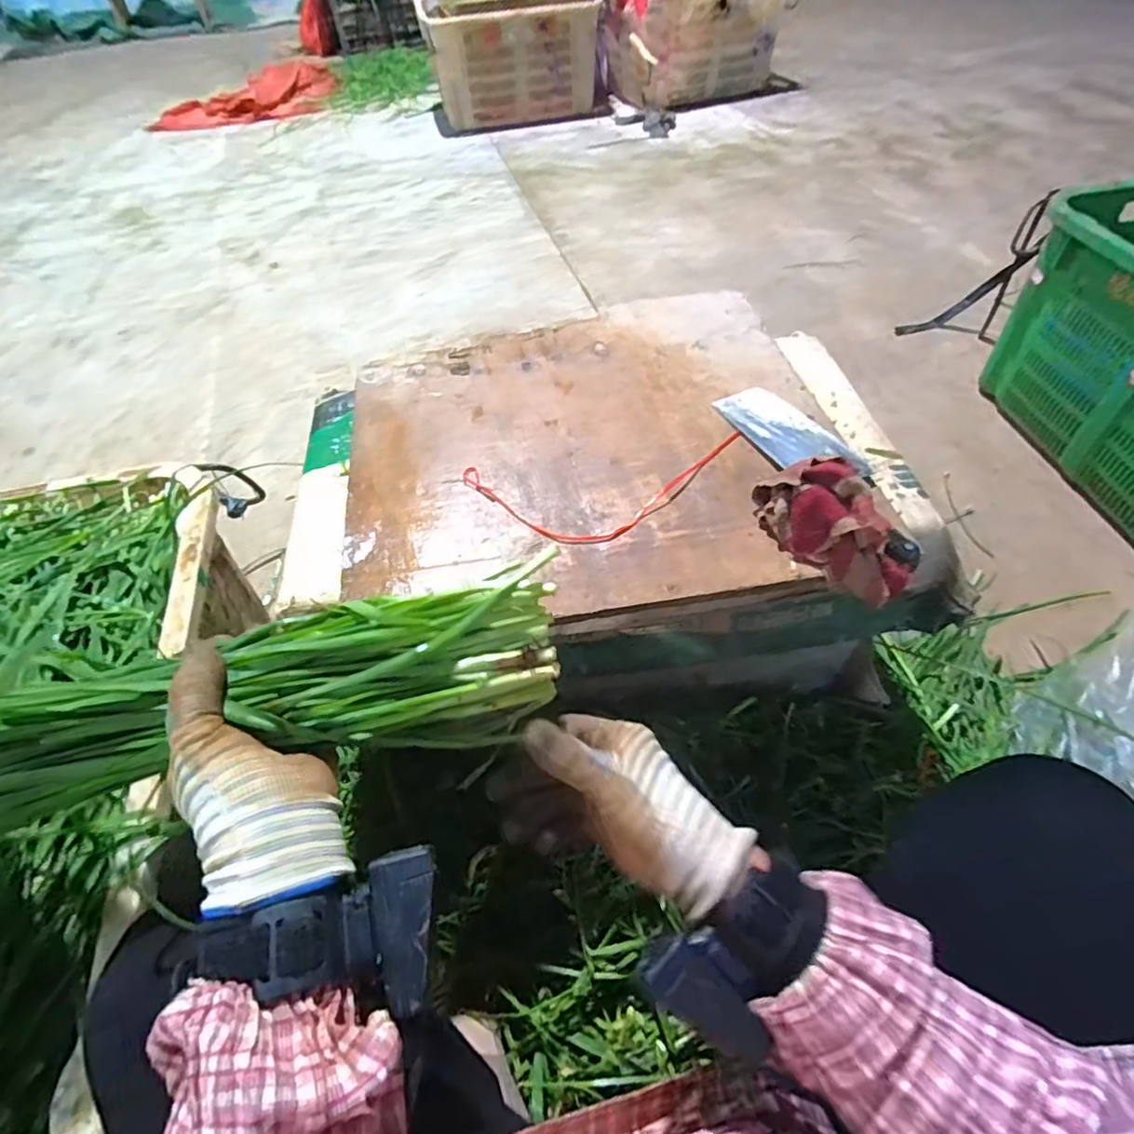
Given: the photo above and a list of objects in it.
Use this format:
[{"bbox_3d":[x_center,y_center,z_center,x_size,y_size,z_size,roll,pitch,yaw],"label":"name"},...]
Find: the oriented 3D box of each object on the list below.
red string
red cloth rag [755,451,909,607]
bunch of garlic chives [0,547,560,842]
[{"bbox_3d":[0.050,-0.077,0.599,0.297,0.007,0.121,-8,51,-5],"label":"red string"},{"bbox_3d":[0.238,-0.039,0.526,0.082,0.064,0.146,-21,53,-15],"label":"red cloth rag"},{"bbox_3d":[-0.211,0.092,0.331,0.422,0.091,0.075,-14,52,-10],"label":"bunch of garlic chives"}]

